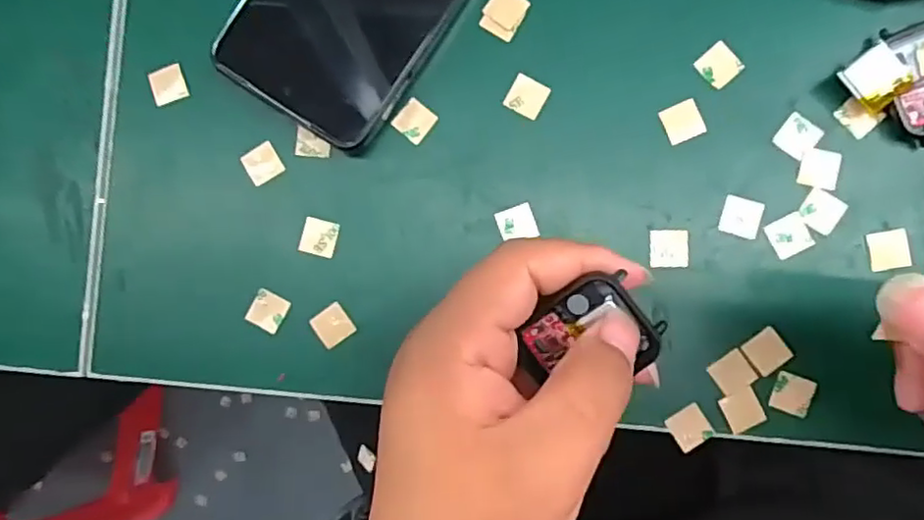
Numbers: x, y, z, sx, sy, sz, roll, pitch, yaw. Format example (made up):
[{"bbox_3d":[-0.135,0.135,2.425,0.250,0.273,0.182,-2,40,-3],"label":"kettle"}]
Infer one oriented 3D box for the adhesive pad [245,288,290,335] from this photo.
[{"bbox_3d":[-0.085,0.022,0.278,0.015,0.004,0.016,29,91,5],"label":"adhesive pad"}]

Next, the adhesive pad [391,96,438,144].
[{"bbox_3d":[-0.021,-0.060,0.276,0.016,0.004,0.016,40,91,4],"label":"adhesive pad"}]

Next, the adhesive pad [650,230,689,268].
[{"bbox_3d":[0.087,-0.005,0.265,0.015,0.004,0.015,-1,88,4],"label":"adhesive pad"}]

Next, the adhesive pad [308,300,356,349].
[{"bbox_3d":[-0.056,0.028,0.276,0.015,0.004,0.016,-36,86,2],"label":"adhesive pad"}]

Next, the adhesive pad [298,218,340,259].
[{"bbox_3d":[-0.062,-0.010,0.277,0.015,0.004,0.016,14,89,5],"label":"adhesive pad"}]

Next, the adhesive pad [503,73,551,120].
[{"bbox_3d":[0.028,-0.070,0.272,0.016,0.004,0.016,29,91,5],"label":"adhesive pad"}]

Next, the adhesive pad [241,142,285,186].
[{"bbox_3d":[-0.087,-0.042,0.280,0.016,0.004,0.016,-31,86,3],"label":"adhesive pad"}]

